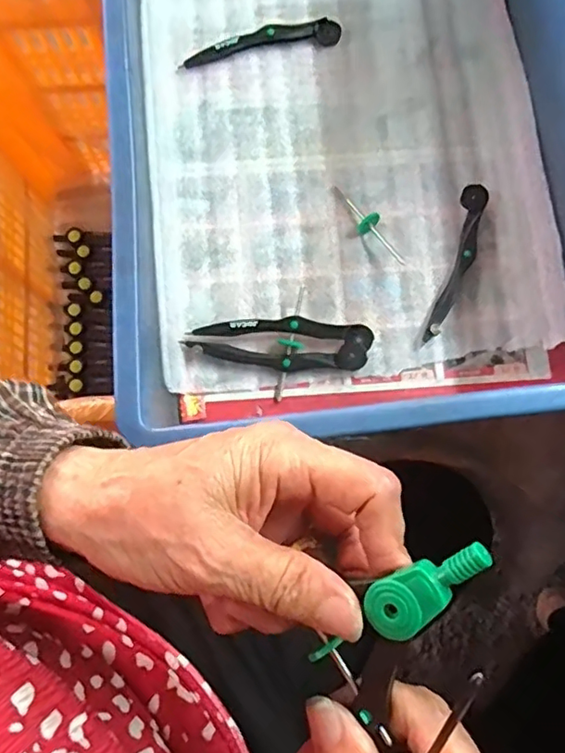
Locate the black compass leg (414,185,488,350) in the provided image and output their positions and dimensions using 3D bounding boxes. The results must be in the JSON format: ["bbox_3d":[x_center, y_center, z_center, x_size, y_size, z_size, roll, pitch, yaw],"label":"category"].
[{"bbox_3d":[0.113,-0.072,0.372,0.018,0.008,0.117,18,80,5],"label":"black compass leg"}]

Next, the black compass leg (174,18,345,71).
[{"bbox_3d":[-0.015,-0.234,0.400,0.112,0.009,0.017,-12,79,-1],"label":"black compass leg"}]

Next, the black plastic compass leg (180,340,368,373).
[{"bbox_3d":[-0.004,-0.012,0.360,0.113,0.009,0.017,1,79,1],"label":"black plastic compass leg"}]

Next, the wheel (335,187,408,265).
[{"bbox_3d":[0.057,-0.101,0.375,0.015,0.013,0.069,-37,81,-6],"label":"wheel"}]

